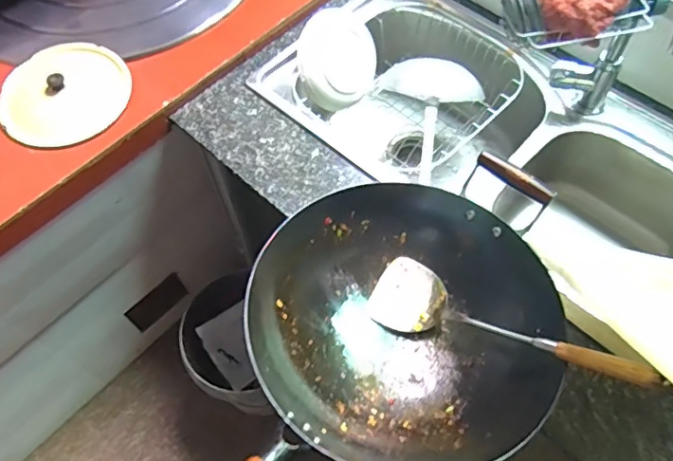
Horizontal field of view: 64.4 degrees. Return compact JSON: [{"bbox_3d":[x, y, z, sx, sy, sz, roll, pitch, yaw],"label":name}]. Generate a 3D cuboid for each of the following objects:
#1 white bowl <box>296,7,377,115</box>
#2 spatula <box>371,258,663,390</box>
[{"bbox_3d":[-0.006,-0.321,1.004,0.063,0.159,0.175,9,74,54],"label":"white bowl"},{"bbox_3d":[0.188,0.116,0.625,0.341,0.058,0.097,16,58,44],"label":"spatula"}]

